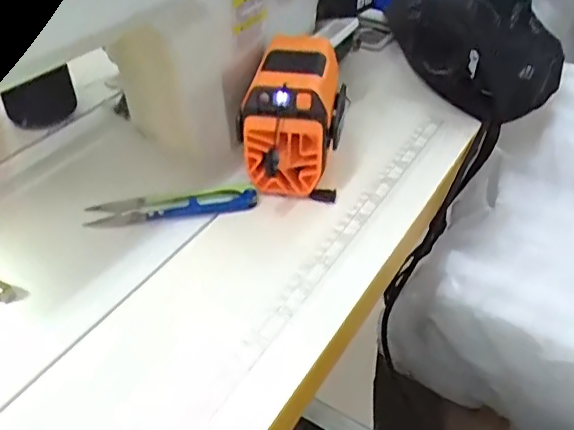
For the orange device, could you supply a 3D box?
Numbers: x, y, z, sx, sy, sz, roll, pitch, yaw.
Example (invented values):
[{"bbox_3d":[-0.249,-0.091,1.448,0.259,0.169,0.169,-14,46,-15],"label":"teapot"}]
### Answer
[{"bbox_3d":[0.005,-0.073,0.421,0.069,0.092,0.099,7,41,5],"label":"orange device"}]

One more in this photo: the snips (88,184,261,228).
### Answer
[{"bbox_3d":[-0.081,-0.006,0.413,0.118,0.009,0.024,-5,41,-9],"label":"snips"}]

